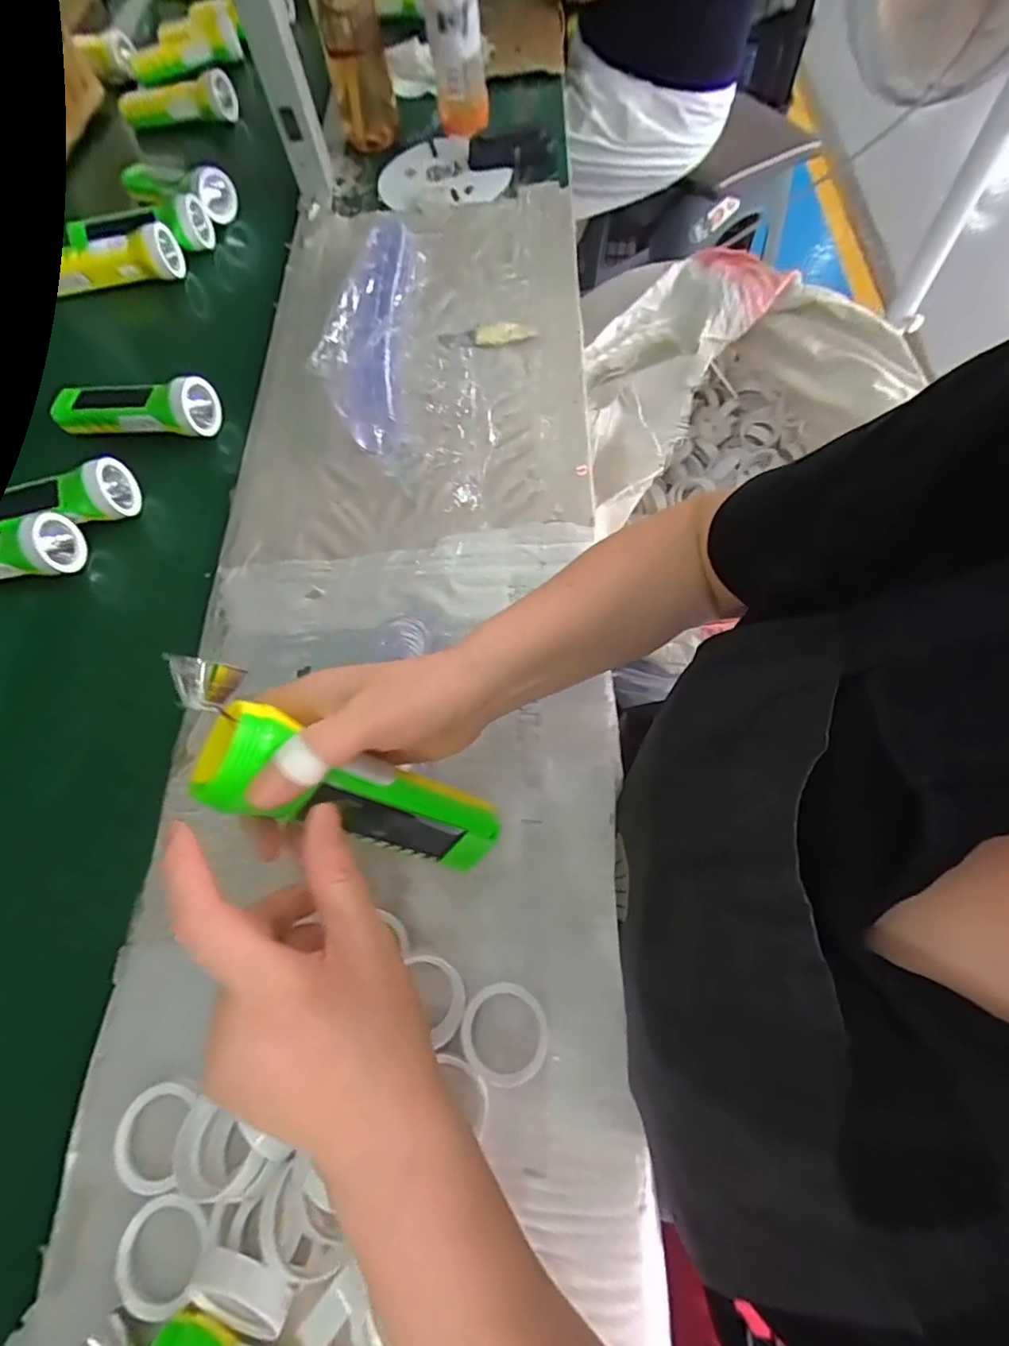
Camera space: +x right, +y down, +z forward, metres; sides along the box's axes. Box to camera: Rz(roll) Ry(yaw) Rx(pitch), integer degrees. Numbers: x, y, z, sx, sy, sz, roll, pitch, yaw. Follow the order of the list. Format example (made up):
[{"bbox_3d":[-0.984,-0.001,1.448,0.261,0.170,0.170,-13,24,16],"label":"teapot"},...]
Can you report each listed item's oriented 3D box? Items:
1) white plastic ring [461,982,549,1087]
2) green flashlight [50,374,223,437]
[{"bbox_3d":[0.001,0.221,0.353,0.052,0.012,0.053,-1,66,2],"label":"white plastic ring"},{"bbox_3d":[-0.343,-0.248,0.535,0.143,0.053,0.044,1,66,1],"label":"green flashlight"}]

